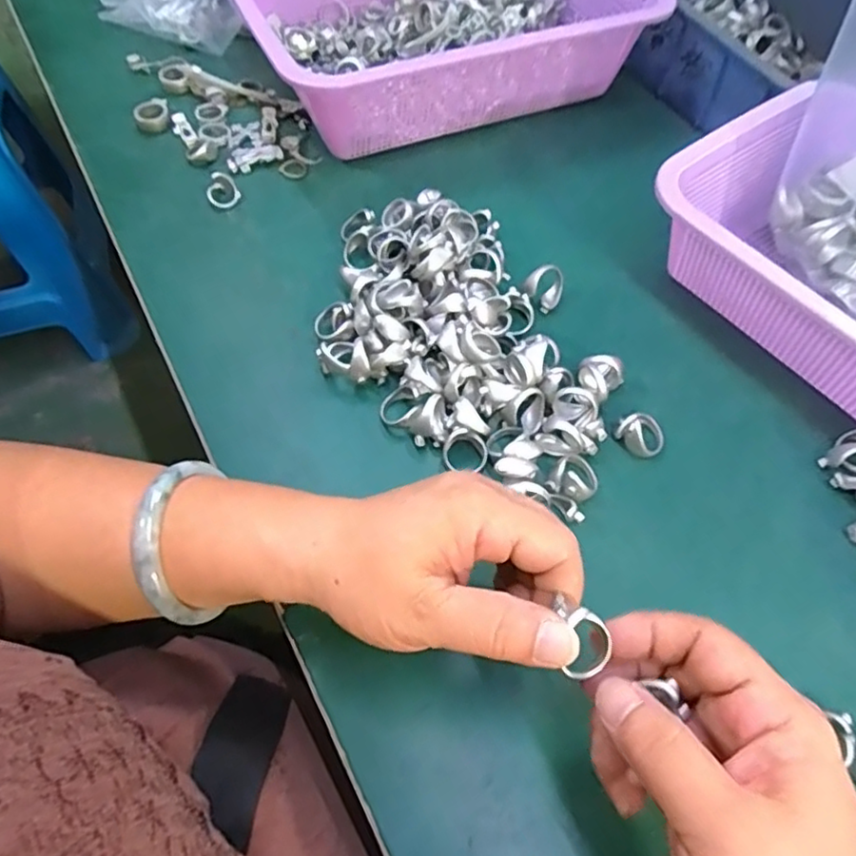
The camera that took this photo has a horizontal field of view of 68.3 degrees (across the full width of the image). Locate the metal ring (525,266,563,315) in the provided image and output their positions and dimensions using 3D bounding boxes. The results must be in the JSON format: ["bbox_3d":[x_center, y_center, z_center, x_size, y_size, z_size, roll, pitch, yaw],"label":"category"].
[{"bbox_3d":[0.077,-0.091,0.406,0.026,0.012,0.027,-4,102,-22],"label":"metal ring"}]

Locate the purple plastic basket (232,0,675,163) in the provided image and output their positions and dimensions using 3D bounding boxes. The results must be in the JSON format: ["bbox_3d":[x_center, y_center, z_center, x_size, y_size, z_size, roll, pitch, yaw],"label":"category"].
[{"bbox_3d":[0.014,-0.324,0.512,0.291,0.085,0.219,-22,62,-16],"label":"purple plastic basket"}]

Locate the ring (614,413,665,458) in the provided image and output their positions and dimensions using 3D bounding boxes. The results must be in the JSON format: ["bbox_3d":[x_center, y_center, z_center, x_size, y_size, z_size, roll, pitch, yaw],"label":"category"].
[{"bbox_3d":[0.120,0.002,0.353,0.026,0.017,0.022,35,63,18],"label":"ring"}]

